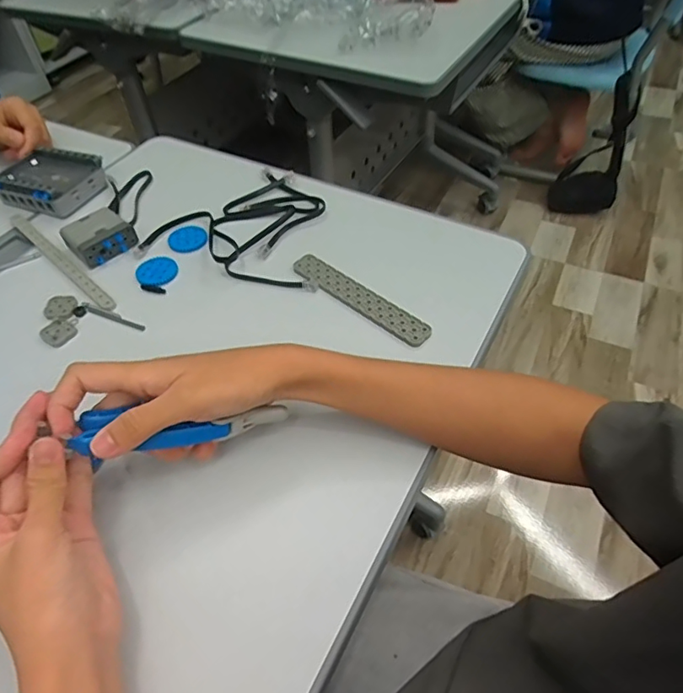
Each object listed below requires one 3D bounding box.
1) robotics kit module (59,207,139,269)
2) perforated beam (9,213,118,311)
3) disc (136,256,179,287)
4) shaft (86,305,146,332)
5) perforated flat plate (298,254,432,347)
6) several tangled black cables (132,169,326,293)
[{"bbox_3d":[-0.242,-0.111,0.525,0.051,0.020,0.057,36,59,29],"label":"robotics kit module"},{"bbox_3d":[-0.281,-0.088,0.520,0.197,0.005,0.014,35,59,28],"label":"perforated beam"},{"bbox_3d":[-0.178,-0.074,0.506,0.038,0.004,0.039,-1,49,1],"label":"disc"},{"bbox_3d":[-0.203,-0.027,0.470,0.063,0.004,0.007,18,52,17],"label":"shaft"},{"bbox_3d":[0.015,-0.045,0.477,0.149,0.004,0.026,34,58,27],"label":"perforated flat plate"},{"bbox_3d":[-0.093,-0.136,0.551,0.180,0.010,0.167,12,51,13],"label":"several tangled black cables"}]

